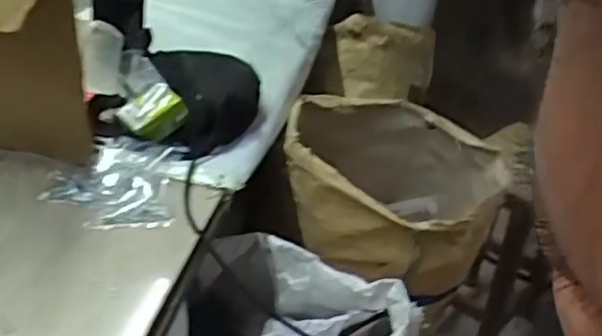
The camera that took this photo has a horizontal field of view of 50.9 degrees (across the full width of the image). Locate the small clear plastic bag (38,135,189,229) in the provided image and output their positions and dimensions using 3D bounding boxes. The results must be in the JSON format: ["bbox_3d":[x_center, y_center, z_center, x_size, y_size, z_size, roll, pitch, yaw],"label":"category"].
[{"bbox_3d":[-0.210,0.013,0.711,0.138,0.021,0.161,3,30,-8],"label":"small clear plastic bag"}]

